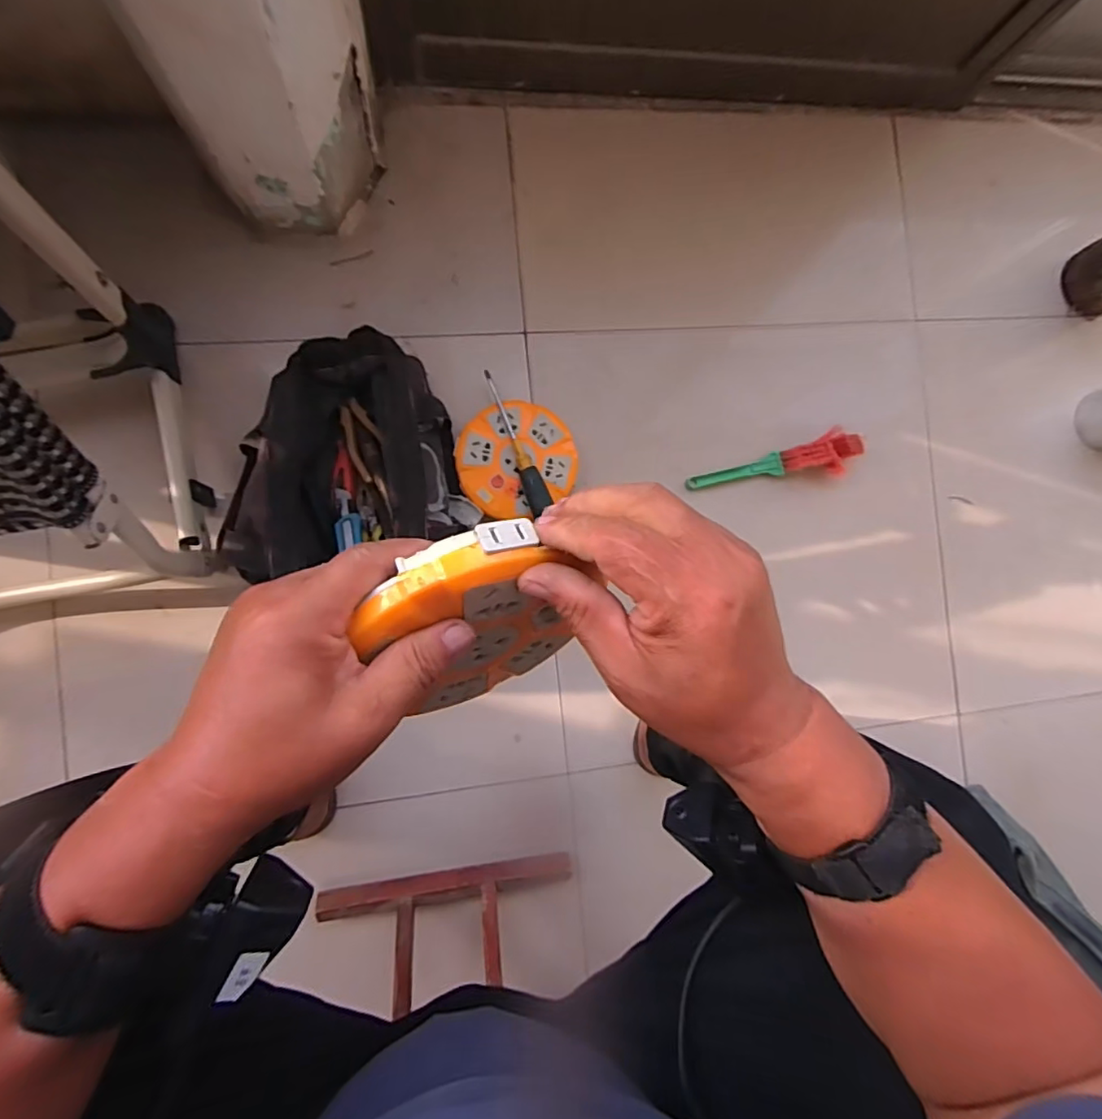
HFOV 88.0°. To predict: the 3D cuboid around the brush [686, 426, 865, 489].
[{"bbox_3d":[0.315,-0.131,0.798,0.245,0.046,0.060,-14,91,-7],"label":"brush"}]

